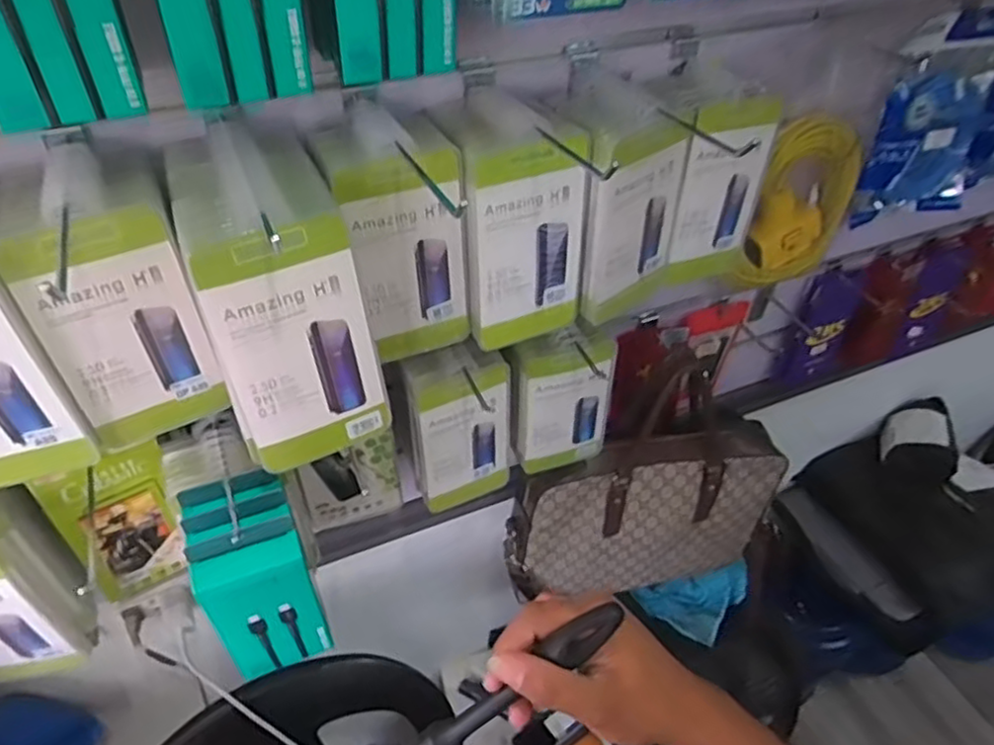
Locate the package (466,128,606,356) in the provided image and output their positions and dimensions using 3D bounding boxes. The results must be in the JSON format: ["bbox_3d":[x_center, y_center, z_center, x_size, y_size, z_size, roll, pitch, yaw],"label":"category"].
[{"bbox_3d":[0.029,-0.097,0.519,0.097,0.162,0.022,-17,47,-20],"label":"package"}]

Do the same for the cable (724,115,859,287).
[{"bbox_3d":[0.329,-0.181,0.728,0.147,0.185,0.031,-13,45,-15],"label":"cable"}]

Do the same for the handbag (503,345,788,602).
[{"bbox_3d":[0.201,0.142,0.892,0.372,0.353,0.106,-11,45,-14],"label":"handbag"}]

